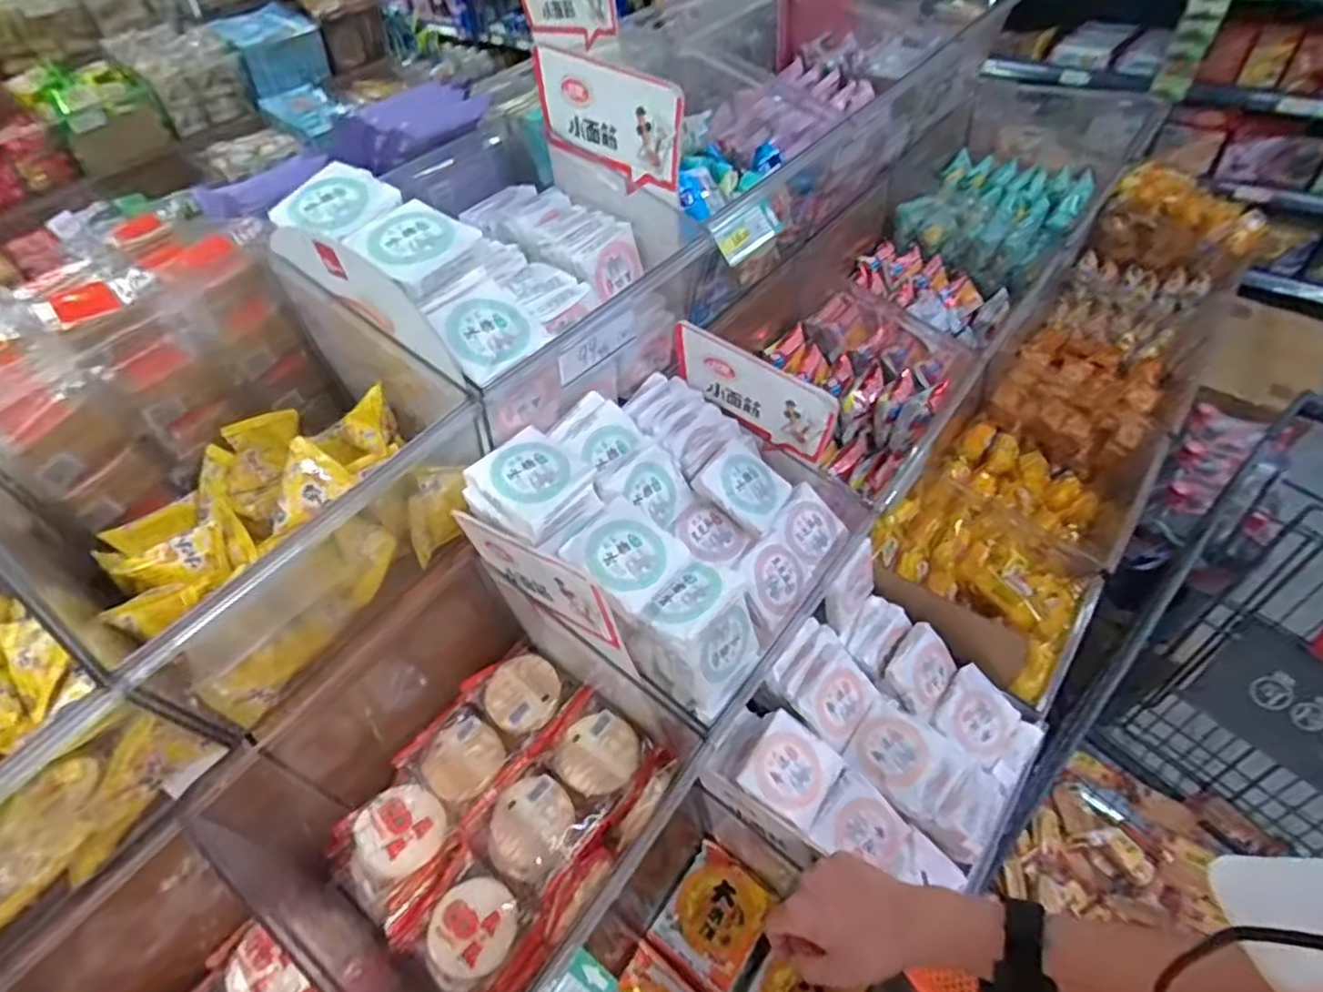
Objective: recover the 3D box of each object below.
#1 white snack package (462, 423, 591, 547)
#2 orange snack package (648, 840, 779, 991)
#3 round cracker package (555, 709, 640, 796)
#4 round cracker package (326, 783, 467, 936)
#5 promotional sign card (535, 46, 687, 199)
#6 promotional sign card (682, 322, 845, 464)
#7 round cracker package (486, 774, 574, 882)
[{"bbox_3d":[-0.115,-0.017,0.592,0.091,0.020,0.089,36,55,18],"label":"white snack package"},{"bbox_3d":[0.061,0.487,0.775,0.103,0.015,0.125,29,58,27],"label":"orange snack package"},{"bbox_3d":[-0.062,0.249,0.651,0.073,0.022,0.074,-3,49,4],"label":"round cracker package"},{"bbox_3d":[-0.249,0.325,0.622,0.096,0.048,0.103,-3,49,4],"label":"round cracker package"},{"bbox_3d":[-0.053,-0.376,0.671,0.180,0.099,0.006,31,53,24],"label":"promotional sign card"},{"bbox_3d":[0.093,-0.112,0.713,0.193,0.100,0.006,33,58,21],"label":"promotional sign card"},{"bbox_3d":[-0.121,0.303,0.616,0.073,0.016,0.084,5,51,11],"label":"round cracker package"}]

